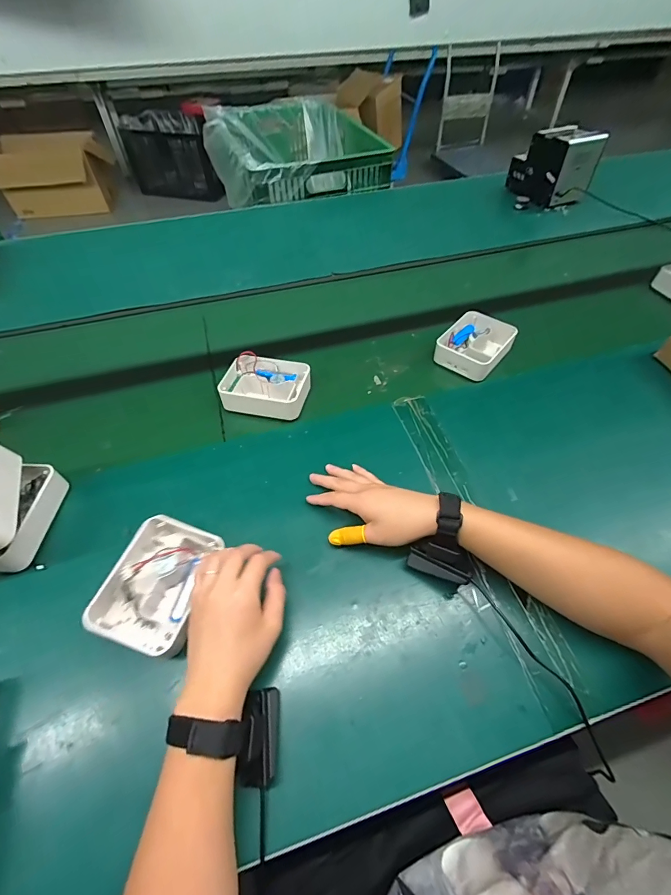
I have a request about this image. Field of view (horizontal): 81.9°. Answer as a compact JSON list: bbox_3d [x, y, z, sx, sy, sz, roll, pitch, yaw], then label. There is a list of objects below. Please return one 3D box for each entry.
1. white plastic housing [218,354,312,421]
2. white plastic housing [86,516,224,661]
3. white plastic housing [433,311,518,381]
[{"bbox_3d":[-0.114,-0.099,0.632,0.133,0.047,0.098,12,54,8],"label":"white plastic housing"},{"bbox_3d":[-0.193,0.148,0.426,0.097,0.052,0.130,12,54,8],"label":"white plastic housing"},{"bbox_3d":[0.248,-0.182,0.688,0.102,0.057,0.126,34,60,22],"label":"white plastic housing"}]

